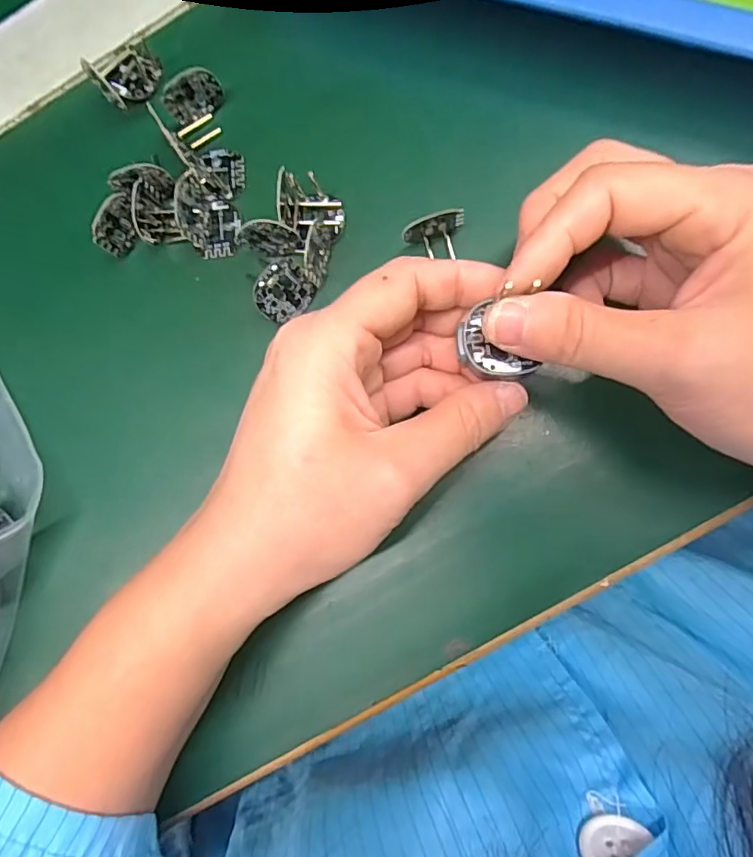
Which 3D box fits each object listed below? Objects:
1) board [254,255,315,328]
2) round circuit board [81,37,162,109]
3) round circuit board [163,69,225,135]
[{"bbox_3d":[-0.037,-0.054,0.219,0.022,0.022,0.004,-46,37,-7],"label":"board"},{"bbox_3d":[-0.107,-0.152,0.233,0.026,0.023,0.015,-38,81,3],"label":"round circuit board"},{"bbox_3d":[-0.075,-0.136,0.229,0.025,0.021,0.008,-45,81,2],"label":"round circuit board"}]

